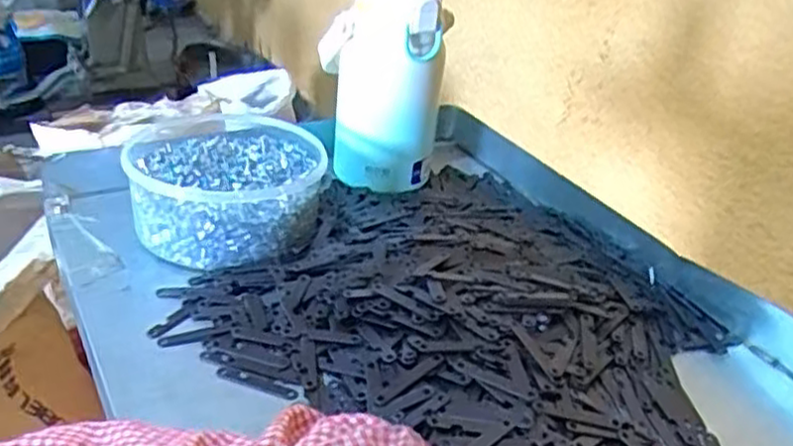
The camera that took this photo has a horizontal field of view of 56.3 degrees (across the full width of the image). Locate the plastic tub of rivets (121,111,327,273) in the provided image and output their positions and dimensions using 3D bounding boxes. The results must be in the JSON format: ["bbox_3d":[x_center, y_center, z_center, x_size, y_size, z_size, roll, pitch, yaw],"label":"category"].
[{"bbox_3d":[-0.133,-0.035,0.592,0.147,0.056,0.156,1,30,-2],"label":"plastic tub of rivets"}]

